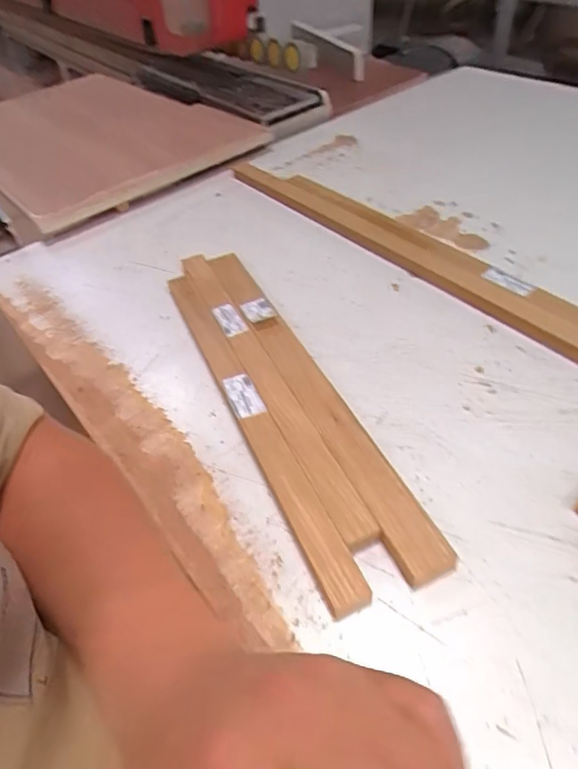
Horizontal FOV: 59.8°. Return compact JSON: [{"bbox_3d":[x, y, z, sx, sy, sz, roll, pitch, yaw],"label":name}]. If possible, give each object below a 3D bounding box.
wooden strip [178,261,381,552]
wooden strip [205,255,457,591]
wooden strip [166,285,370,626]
[{"bbox_3d":[-0.036,-0.020,0.548,0.031,0.024,0.442,-22,49,-13],"label":"wooden strip"},{"bbox_3d":[0.006,-0.014,0.541,0.039,0.026,0.477,-21,49,-13],"label":"wooden strip"},{"bbox_3d":[-0.051,0.014,0.518,0.031,0.020,0.450,-22,49,-13],"label":"wooden strip"}]

